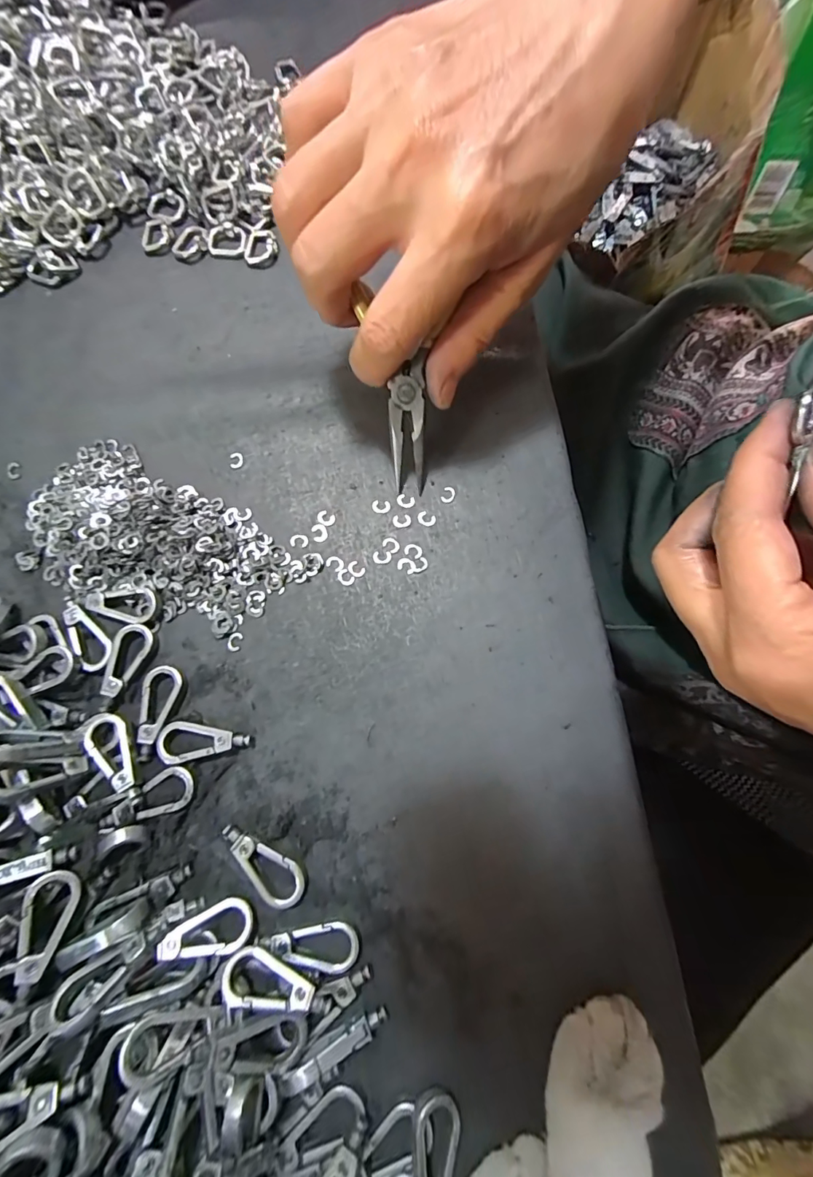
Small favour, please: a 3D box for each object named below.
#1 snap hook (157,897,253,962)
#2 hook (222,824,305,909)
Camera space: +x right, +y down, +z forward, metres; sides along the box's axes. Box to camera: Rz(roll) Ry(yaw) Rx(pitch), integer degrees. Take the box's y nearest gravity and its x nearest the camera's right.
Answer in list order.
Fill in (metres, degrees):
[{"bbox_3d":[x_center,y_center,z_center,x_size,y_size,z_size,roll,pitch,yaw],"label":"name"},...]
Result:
[{"bbox_3d":[-0.071,0.122,0.159,0.031,0.007,0.015,-9,75,-16],"label":"snap hook"},{"bbox_3d":[-0.055,0.104,0.167,0.037,0.006,0.016,27,78,8],"label":"hook"}]

